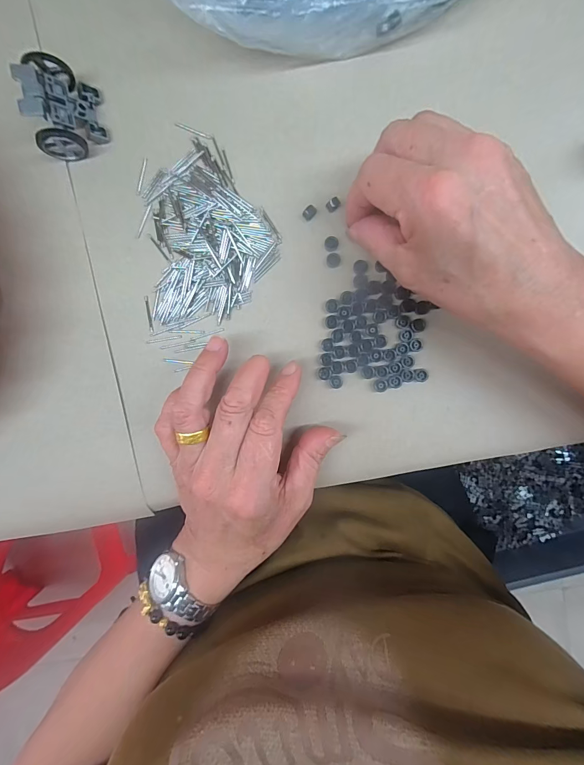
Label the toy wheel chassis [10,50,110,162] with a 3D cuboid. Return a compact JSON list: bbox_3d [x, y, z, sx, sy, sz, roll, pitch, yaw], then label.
[{"bbox_3d":[-0.147,-0.172,0.220,0.021,0.046,0.052,0,97,44],"label":"toy wheel chassis"}]

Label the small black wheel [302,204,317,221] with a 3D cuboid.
[{"bbox_3d":[0.012,-0.112,0.229,0.006,0.008,0.009,43,95,-2],"label":"small black wheel"}]

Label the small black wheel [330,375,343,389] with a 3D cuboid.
[{"bbox_3d":[0.030,0.000,0.239,0.009,0.004,0.009,0,95,2],"label":"small black wheel"}]

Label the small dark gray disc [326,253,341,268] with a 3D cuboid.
[{"bbox_3d":[0.028,-0.082,0.232,0.009,0.004,0.009,0,95,2],"label":"small dark gray disc"}]

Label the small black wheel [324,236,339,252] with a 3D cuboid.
[{"bbox_3d":[0.027,-0.093,0.231,0.009,0.004,0.010,13,95,1],"label":"small black wheel"}]

